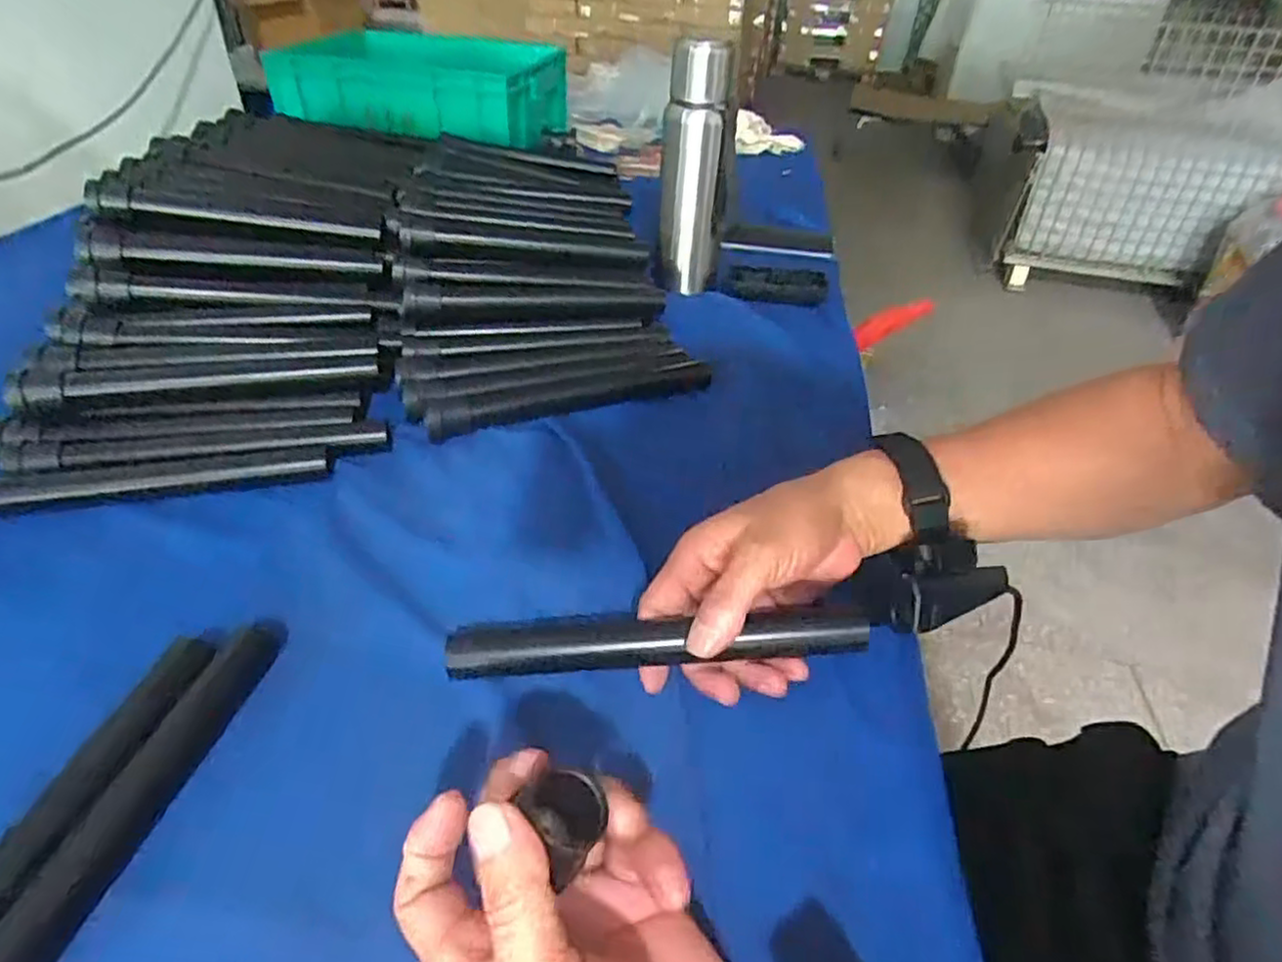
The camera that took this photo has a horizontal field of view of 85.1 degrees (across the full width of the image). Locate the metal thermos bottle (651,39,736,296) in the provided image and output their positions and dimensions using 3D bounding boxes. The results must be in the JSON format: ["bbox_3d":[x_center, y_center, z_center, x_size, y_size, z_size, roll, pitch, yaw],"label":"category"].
[{"bbox_3d":[0.056,-0.335,0.740,0.068,0.221,0.061,4,38,1],"label":"metal thermos bottle"}]

